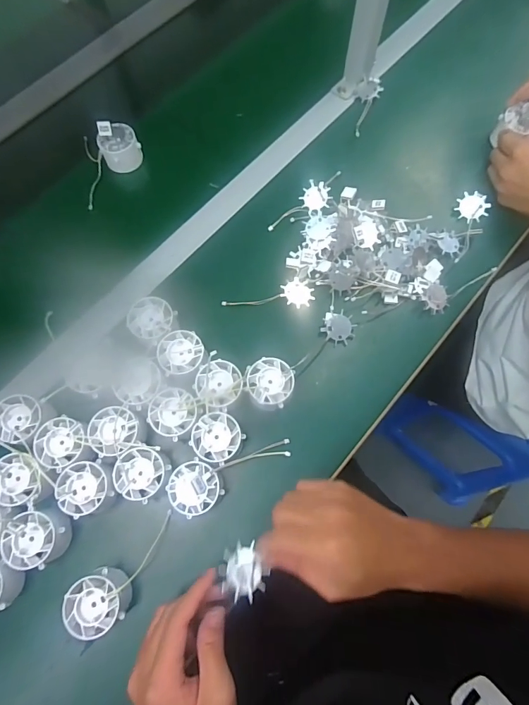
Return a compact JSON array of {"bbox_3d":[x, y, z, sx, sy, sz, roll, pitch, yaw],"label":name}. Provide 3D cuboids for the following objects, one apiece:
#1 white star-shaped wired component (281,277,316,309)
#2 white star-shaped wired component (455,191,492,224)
[{"bbox_3d":[0.040,-0.071,0.473,0.035,0.004,0.037,-33,74,-10],"label":"white star-shaped wired component"},{"bbox_3d":[0.267,-0.186,0.509,0.039,0.009,0.045,36,86,13],"label":"white star-shaped wired component"}]

